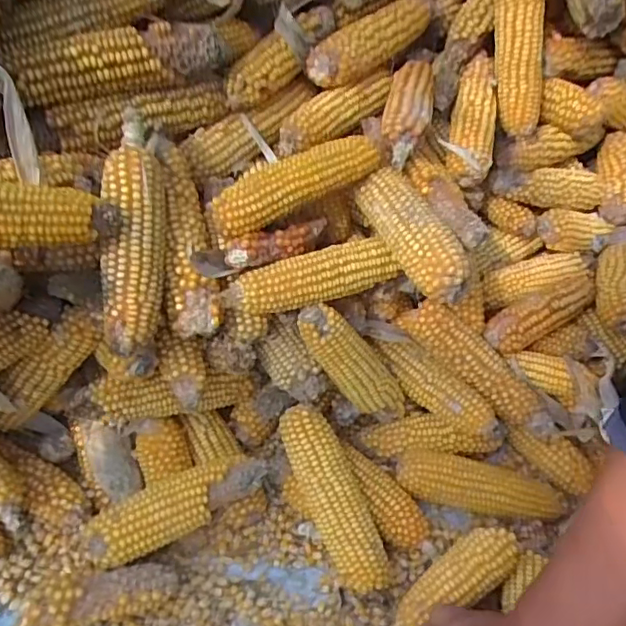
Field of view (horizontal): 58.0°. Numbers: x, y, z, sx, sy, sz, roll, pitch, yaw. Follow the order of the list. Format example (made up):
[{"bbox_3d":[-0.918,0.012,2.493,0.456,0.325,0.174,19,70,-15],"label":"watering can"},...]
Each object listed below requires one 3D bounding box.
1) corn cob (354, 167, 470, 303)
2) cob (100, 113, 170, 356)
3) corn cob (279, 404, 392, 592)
[{"bbox_3d":[0.089,-0.071,0.502,0.047,0.048,0.134,-15,50,-17],"label":"corn cob"},{"bbox_3d":[-0.142,-0.057,0.451,0.046,0.197,0.043,2,5,-1],"label":"cob"},{"bbox_3d":[0.019,0.166,0.519,0.051,0.041,0.173,-20,73,-20],"label":"corn cob"}]

